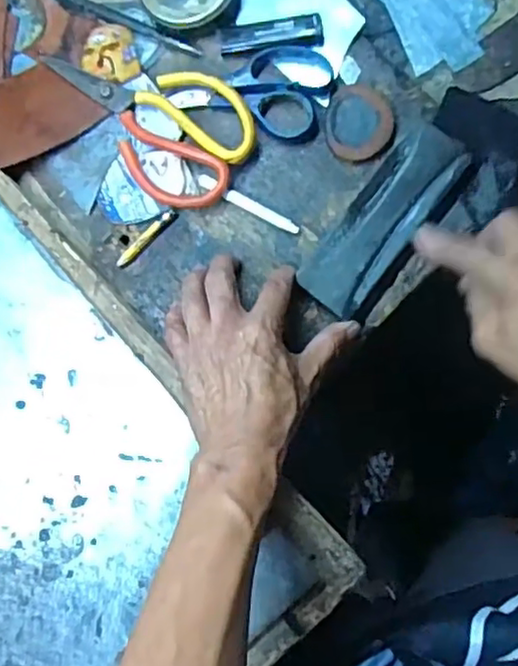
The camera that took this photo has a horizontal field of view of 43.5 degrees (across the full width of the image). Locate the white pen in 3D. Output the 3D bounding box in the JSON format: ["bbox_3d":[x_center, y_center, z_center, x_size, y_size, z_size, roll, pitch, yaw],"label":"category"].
[{"bbox_3d":[-0.009,-0.097,0.492,0.086,0.005,0.009,30,86,7],"label":"white pen"}]

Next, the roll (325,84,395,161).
[{"bbox_3d":[0.076,-0.160,0.488,0.050,0.008,0.058,2,83,4],"label":"roll"}]

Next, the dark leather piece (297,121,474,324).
[{"bbox_3d":[0.093,-0.081,0.473,0.057,0.014,0.150,36,88,7],"label":"dark leather piece"}]

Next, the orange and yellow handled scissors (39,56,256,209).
[{"bbox_3d":[-0.081,-0.174,0.500,0.096,0.021,0.169,-43,82,-2],"label":"orange and yellow handled scissors"}]

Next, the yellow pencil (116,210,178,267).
[{"bbox_3d":[-0.087,-0.073,0.502,0.061,0.007,0.009,-42,82,-2],"label":"yellow pencil"}]

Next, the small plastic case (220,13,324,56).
[{"bbox_3d":[0.010,-0.230,0.501,0.078,0.005,0.024,-5,83,3],"label":"small plastic case"}]

